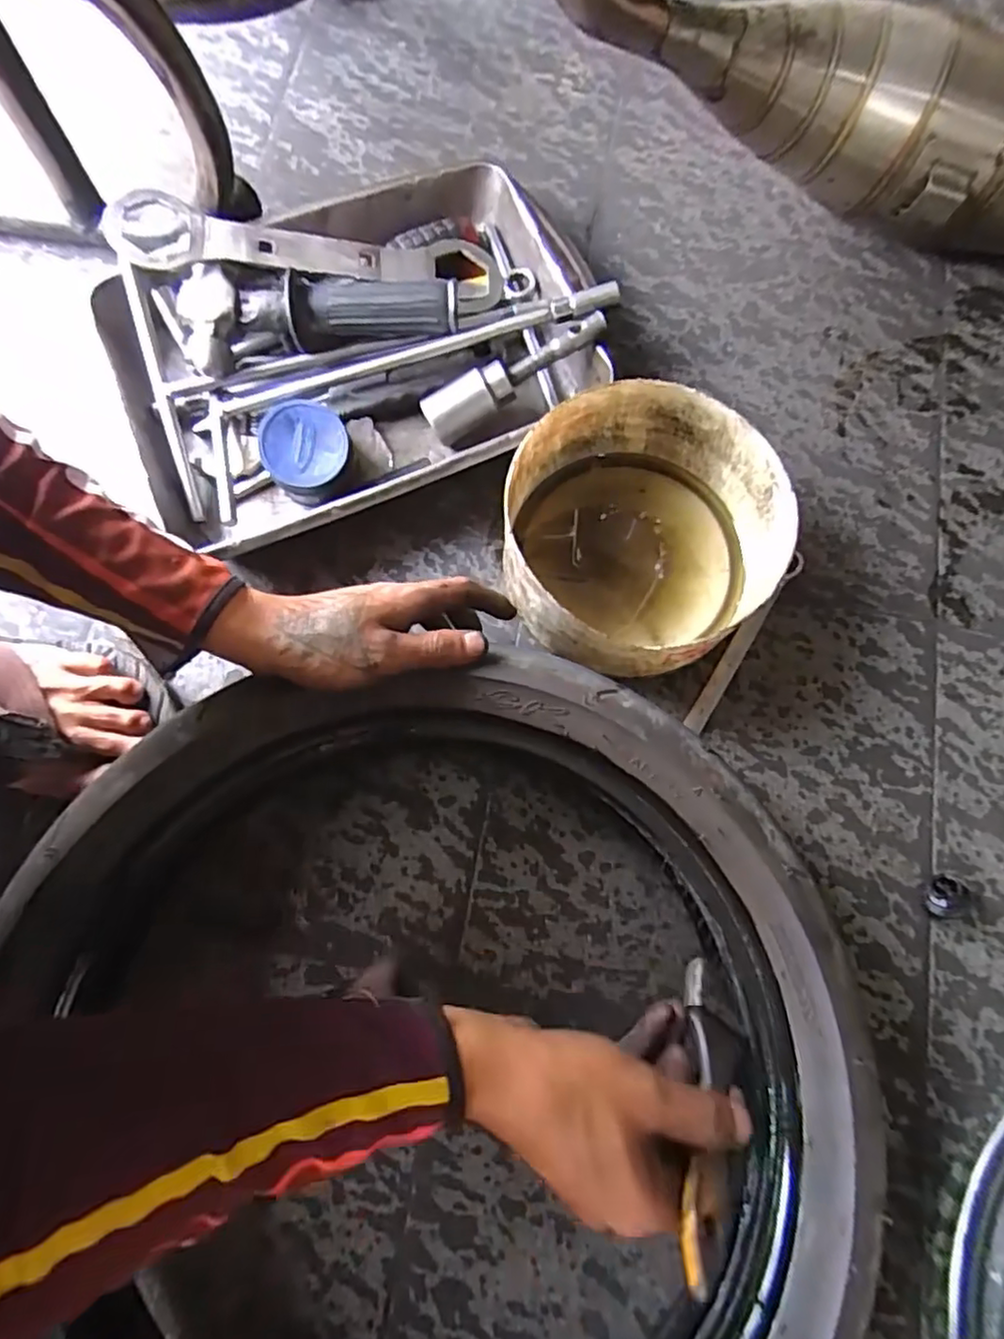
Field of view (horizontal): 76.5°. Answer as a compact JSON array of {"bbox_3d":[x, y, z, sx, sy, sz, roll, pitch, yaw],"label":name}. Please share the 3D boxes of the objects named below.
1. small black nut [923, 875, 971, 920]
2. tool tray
[{"bbox_3d":[0.286,0.146,0.407,0.023,0.029,0.027,10,76,2],"label":"small black nut"},{"bbox_3d":[-0.105,-0.241,0.473,0.350,0.071,0.255,-23,78,-6],"label":"tool tray"}]

